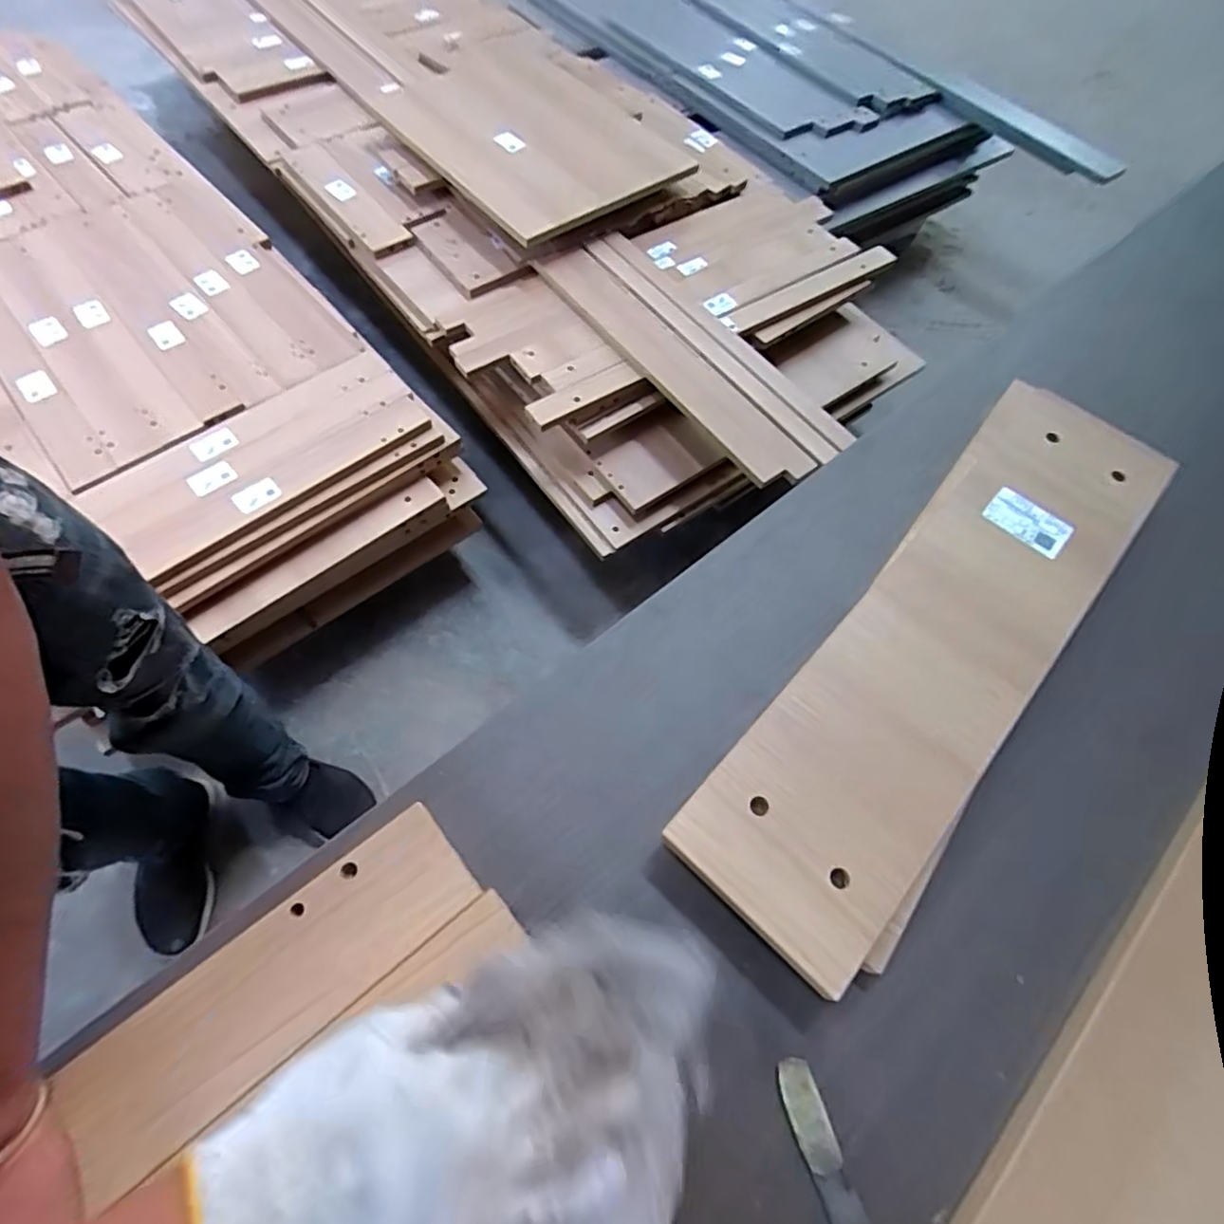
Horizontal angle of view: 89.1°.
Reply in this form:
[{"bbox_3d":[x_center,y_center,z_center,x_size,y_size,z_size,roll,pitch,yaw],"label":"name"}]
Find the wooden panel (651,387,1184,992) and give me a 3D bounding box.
[{"bbox_3d":[0.246,0.010,0.450,0.131,0.029,0.512,39,66,16],"label":"wooden panel"}]

